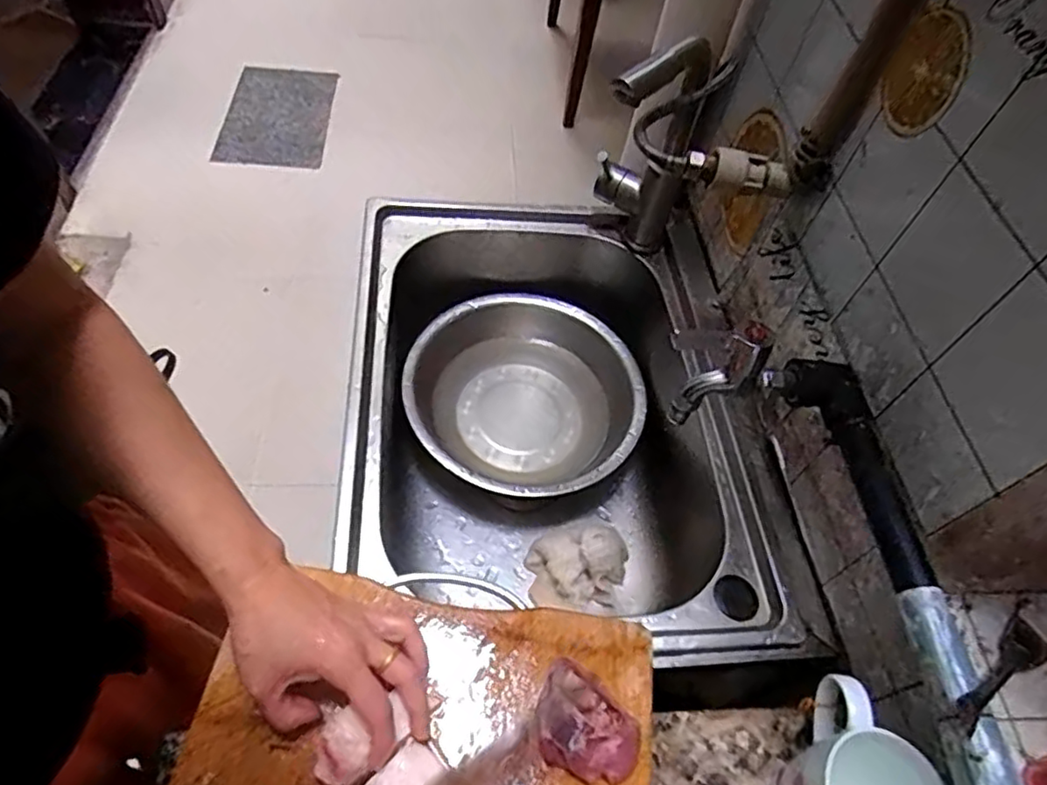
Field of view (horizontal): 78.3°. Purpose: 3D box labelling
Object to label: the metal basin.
[{"bbox_3d":[0.000,0.010,0.781,0.270,0.089,0.267,4,56,-5],"label":"metal basin"}]

